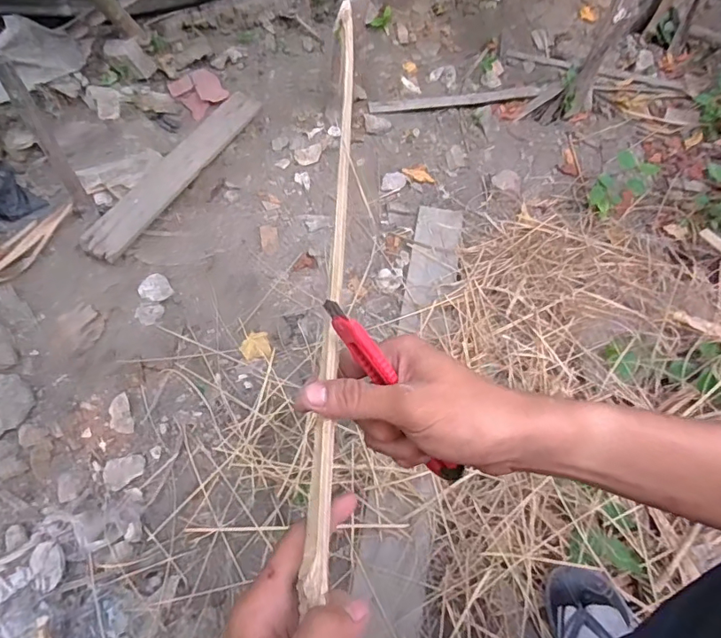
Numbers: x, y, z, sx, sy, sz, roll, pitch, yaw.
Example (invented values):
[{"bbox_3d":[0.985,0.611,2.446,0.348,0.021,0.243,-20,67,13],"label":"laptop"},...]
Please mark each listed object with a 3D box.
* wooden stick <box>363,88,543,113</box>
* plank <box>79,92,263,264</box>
[{"bbox_3d":[0.261,-0.614,1.386,0.483,0.024,0.045,-9,50,-4],"label":"wooden stick"},{"bbox_3d":[-0.436,-0.364,1.196,0.097,0.024,0.587,29,62,4],"label":"plank"}]

